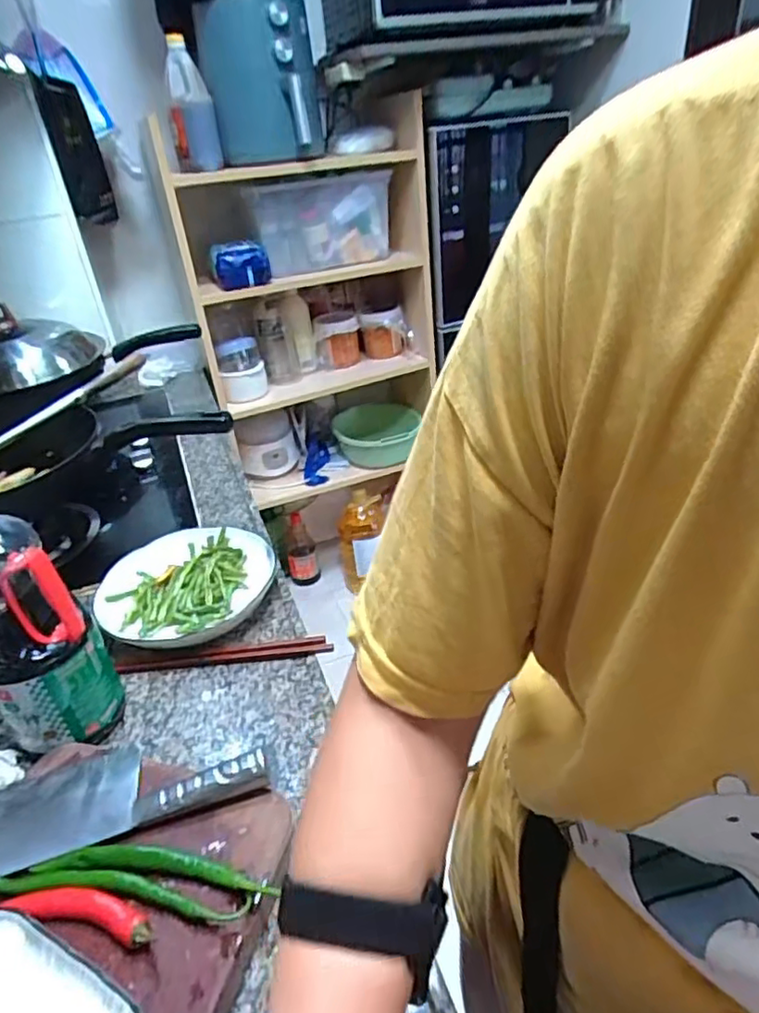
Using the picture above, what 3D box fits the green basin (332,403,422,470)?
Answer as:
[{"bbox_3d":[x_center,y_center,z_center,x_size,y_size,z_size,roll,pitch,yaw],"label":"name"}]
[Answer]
[{"bbox_3d":[-0.009,-0.238,1.952,0.264,0.133,0.214,-9,32,-4],"label":"green basin"}]

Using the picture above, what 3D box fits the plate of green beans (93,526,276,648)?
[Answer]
[{"bbox_3d":[-0.249,0.102,0.798,0.195,0.043,0.214,-4,32,3],"label":"plate of green beans"}]

